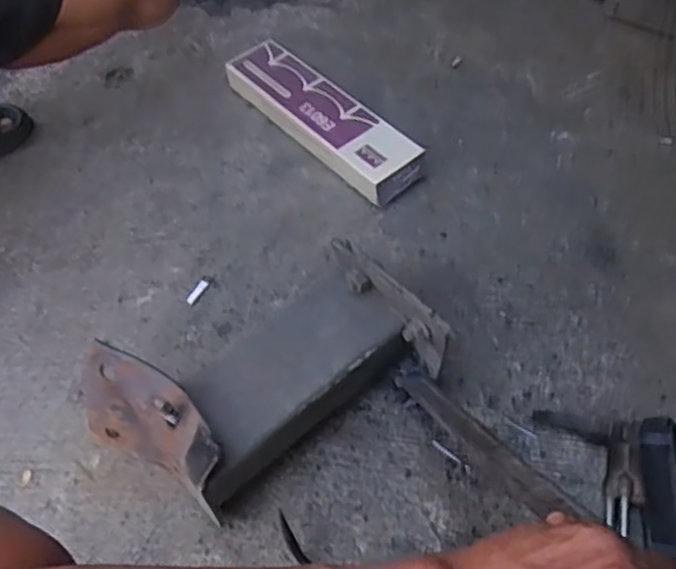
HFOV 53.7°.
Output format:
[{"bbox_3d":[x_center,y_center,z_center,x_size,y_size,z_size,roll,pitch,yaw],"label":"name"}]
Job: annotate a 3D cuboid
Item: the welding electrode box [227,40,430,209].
[{"bbox_3d":[-0.023,-0.212,0.853,0.086,0.049,0.309,-35,61,-18],"label":"welding electrode box"}]

